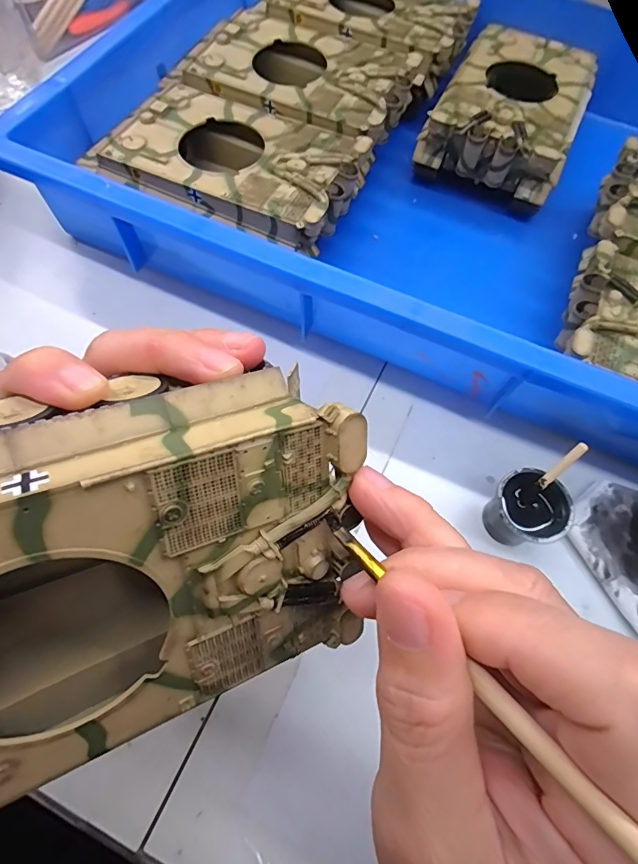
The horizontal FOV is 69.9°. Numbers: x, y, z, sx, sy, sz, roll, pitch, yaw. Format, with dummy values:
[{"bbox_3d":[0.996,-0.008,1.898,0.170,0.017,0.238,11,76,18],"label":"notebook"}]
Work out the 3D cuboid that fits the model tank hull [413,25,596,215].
[{"bbox_3d":[0.148,-0.247,0.352,0.102,0.048,0.156,26,67,8],"label":"model tank hull"}]

